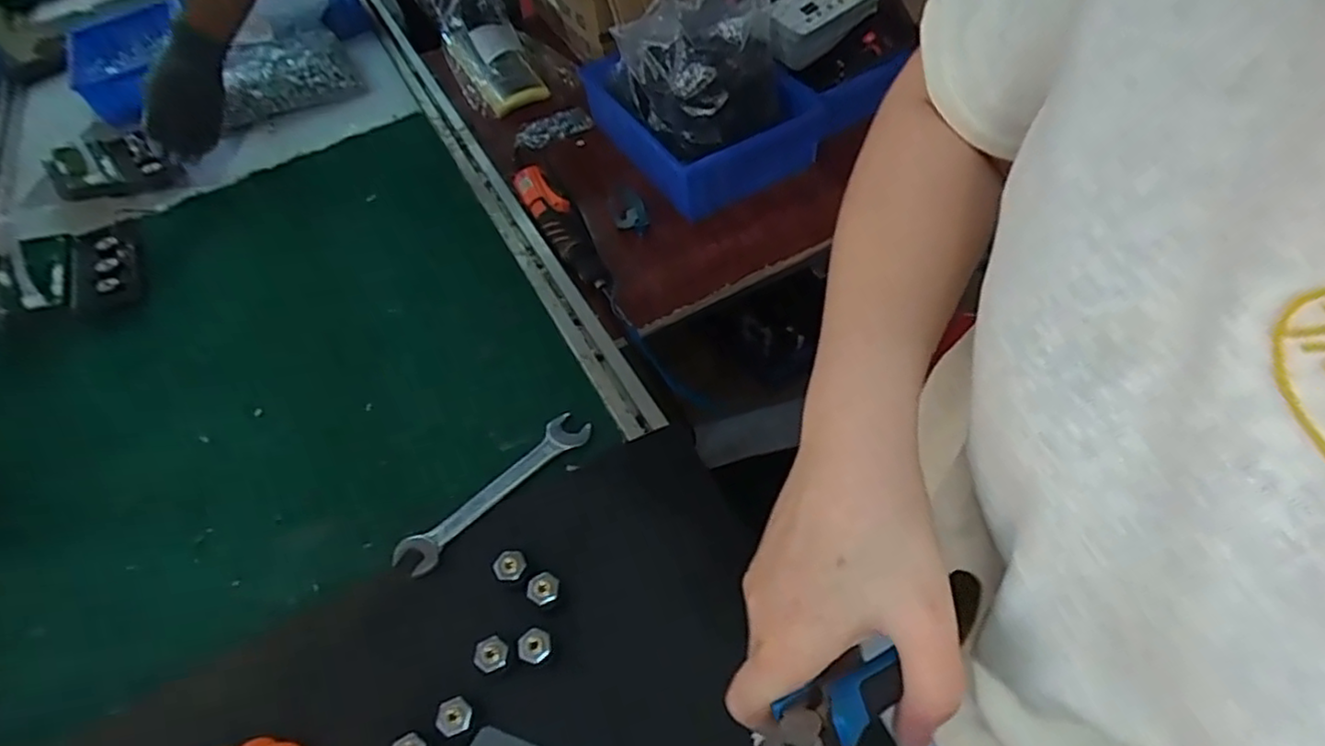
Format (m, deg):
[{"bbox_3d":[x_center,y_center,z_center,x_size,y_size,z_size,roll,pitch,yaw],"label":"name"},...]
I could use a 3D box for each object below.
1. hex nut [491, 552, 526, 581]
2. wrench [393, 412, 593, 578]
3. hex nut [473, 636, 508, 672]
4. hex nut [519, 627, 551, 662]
[{"bbox_3d":[-0.119,0.149,0.525,0.026,0.007,0.021,-14,52,-2],"label":"hex nut"},{"bbox_3d":[-0.144,0.102,0.594,0.038,0.014,0.191,34,64,29],"label":"wrench"},{"bbox_3d":[-0.124,0.202,0.488,0.023,0.008,0.021,-21,52,-7],"label":"hex nut"},{"bbox_3d":[-0.093,0.196,0.486,0.022,0.007,0.021,2,53,10],"label":"hex nut"}]

